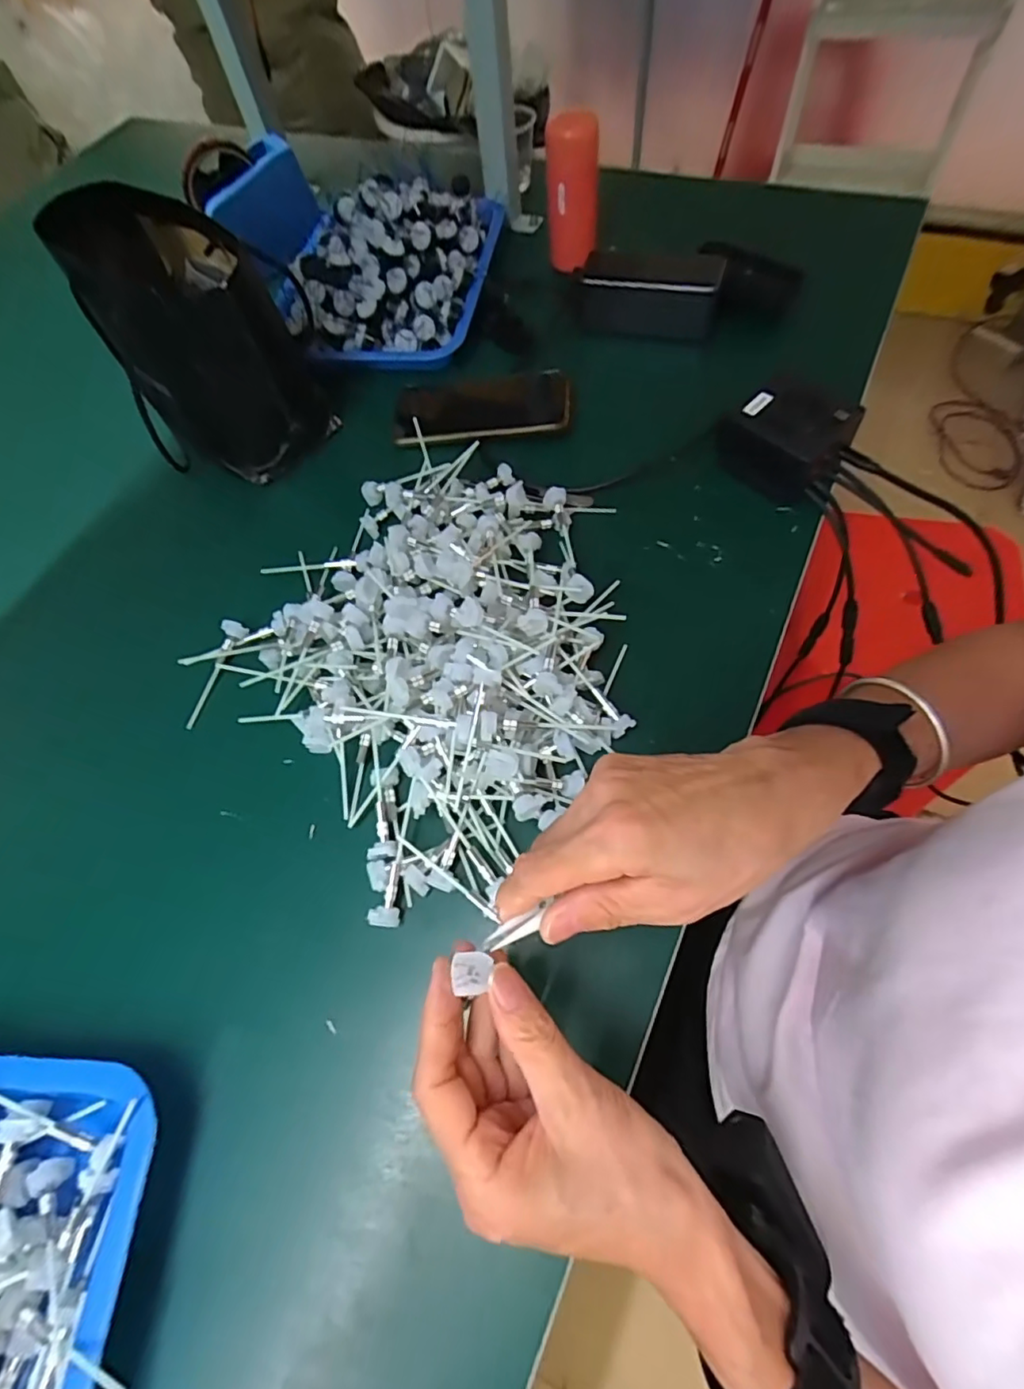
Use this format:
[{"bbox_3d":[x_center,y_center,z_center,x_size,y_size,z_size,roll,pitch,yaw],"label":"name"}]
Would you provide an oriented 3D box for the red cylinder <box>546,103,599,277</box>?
[{"bbox_3d":[0.060,-0.491,0.553,0.052,0.116,0.039,1,65,5],"label":"red cylinder"}]

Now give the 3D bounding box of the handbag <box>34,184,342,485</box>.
[{"bbox_3d":[-0.269,-0.300,0.478,0.150,0.159,0.203,-36,67,-11],"label":"handbag"}]

